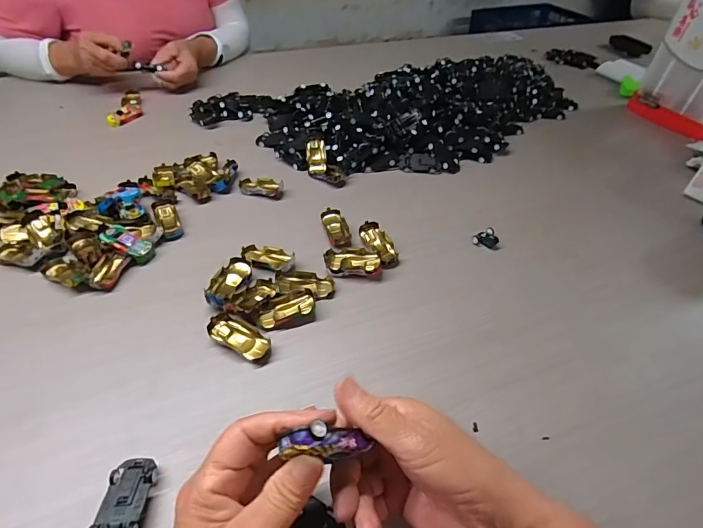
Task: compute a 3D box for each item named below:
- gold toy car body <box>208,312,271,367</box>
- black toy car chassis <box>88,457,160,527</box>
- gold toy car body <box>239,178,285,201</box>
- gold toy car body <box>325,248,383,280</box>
[{"bbox_3d":[-0.107,0.072,0.410,0.066,0.017,0.028,23,49,19],"label":"gold toy car body"},{"bbox_3d":[-0.162,0.173,0.302,0.030,0.020,0.064,-1,45,-4],"label":"black toy car chassis"},{"bbox_3d":[-0.128,-0.110,0.596,0.065,0.015,0.032,17,47,14],"label":"gold toy car body"},{"bbox_3d":[0.002,-0.002,0.486,0.065,0.015,0.036,5,45,1],"label":"gold toy car body"}]

